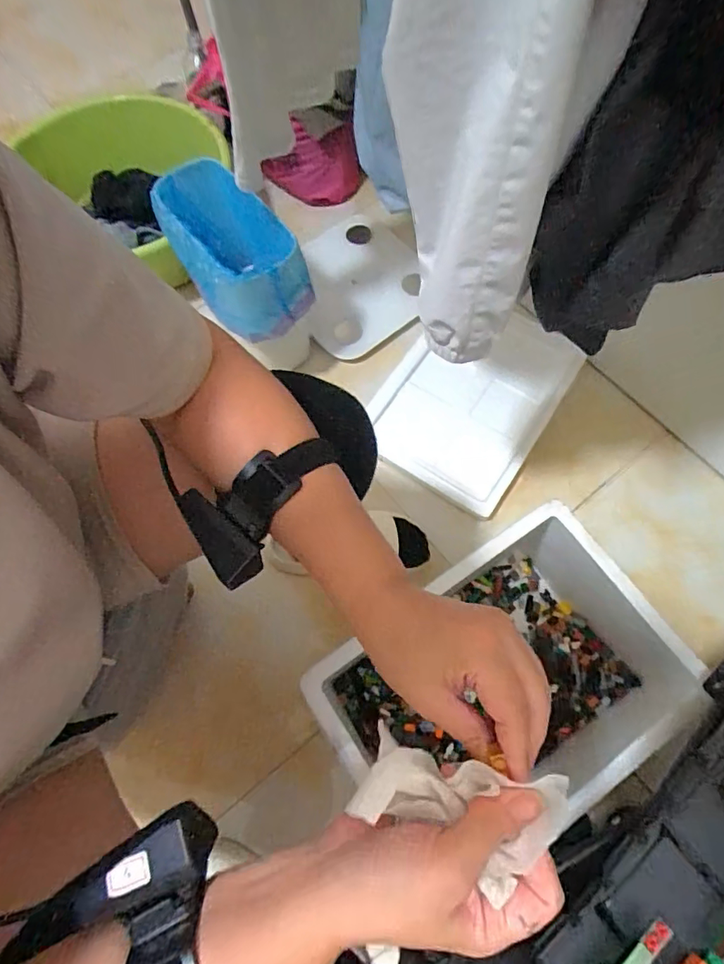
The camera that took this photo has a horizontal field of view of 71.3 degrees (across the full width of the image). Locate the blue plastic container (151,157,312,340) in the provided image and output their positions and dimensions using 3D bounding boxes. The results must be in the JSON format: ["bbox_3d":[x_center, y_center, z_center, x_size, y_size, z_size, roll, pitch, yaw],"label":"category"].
[{"bbox_3d":[-0.209,-0.382,0.820,0.161,0.121,0.286,-30,71,-11],"label":"blue plastic container"}]

